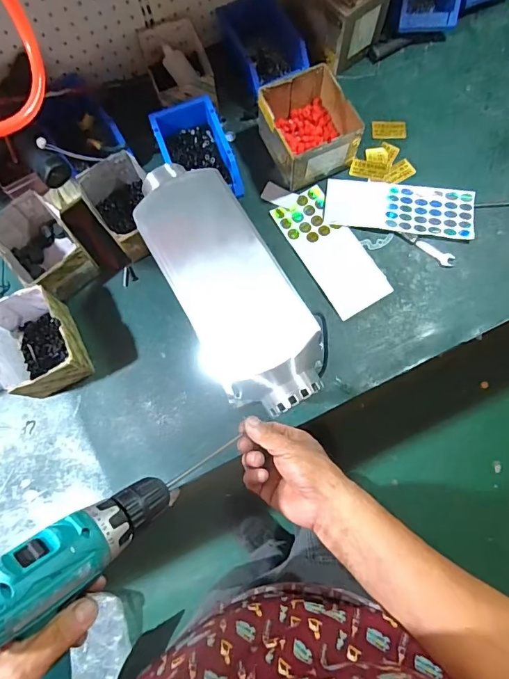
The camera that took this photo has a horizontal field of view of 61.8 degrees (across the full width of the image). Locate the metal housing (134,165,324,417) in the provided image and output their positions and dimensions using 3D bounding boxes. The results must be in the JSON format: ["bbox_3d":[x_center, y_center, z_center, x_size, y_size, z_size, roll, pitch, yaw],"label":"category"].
[{"bbox_3d":[-0.047,-0.084,0.568,0.144,0.099,0.381,-31,77,-6],"label":"metal housing"}]

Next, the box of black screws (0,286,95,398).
[{"bbox_3d":[-0.349,0.007,0.691,0.116,0.100,0.151,-27,77,-5],"label":"box of black screws"}]

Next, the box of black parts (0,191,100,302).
[{"bbox_3d":[-0.358,-0.151,0.721,0.117,0.086,0.154,-44,79,-8],"label":"box of black parts"}]

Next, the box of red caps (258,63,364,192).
[{"bbox_3d":[0.095,-0.373,0.759,0.139,0.098,0.153,-22,76,-4],"label":"box of red caps"}]

